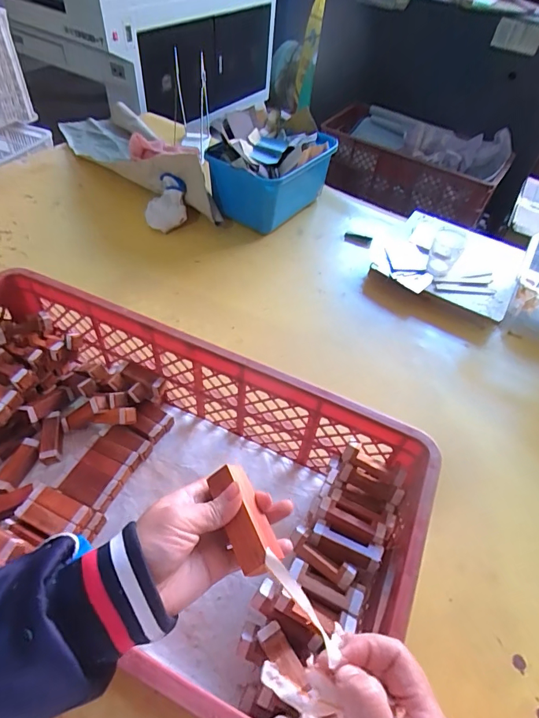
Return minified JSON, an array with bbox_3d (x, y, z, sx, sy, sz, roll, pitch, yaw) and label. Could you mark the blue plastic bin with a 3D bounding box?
[{"bbox_3d":[0.001,-0.480,1.069,0.233,0.179,0.289,27,53,16],"label":"blue plastic bin"}]

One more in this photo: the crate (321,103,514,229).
[{"bbox_3d":[0.531,-0.726,1.575,0.619,0.193,0.333,24,52,14],"label":"crate"}]

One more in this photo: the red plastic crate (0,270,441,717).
[{"bbox_3d":[-0.164,0.140,0.521,0.636,0.182,0.324,23,52,13],"label":"red plastic crate"}]

